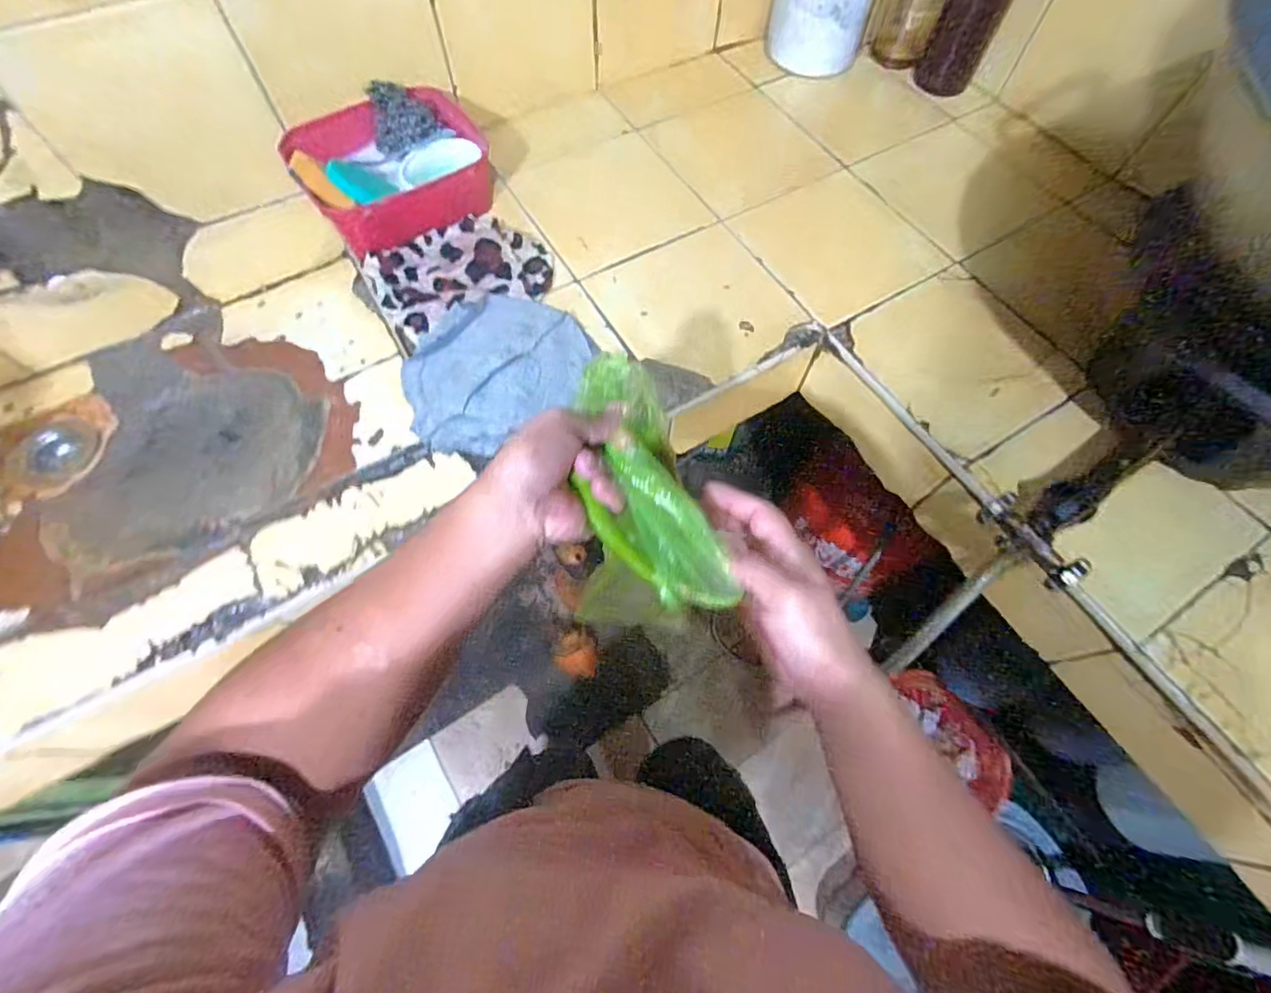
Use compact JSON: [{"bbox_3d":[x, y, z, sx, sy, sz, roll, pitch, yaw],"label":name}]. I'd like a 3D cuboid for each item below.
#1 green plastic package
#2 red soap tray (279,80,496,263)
[{"bbox_3d":[0.001,-0.007,0.360,0.085,0.042,0.174,-9,74,-6],"label":"green plastic package"},{"bbox_3d":[-0.268,-0.377,0.630,0.212,0.075,0.177,-37,71,-17],"label":"red soap tray"}]

